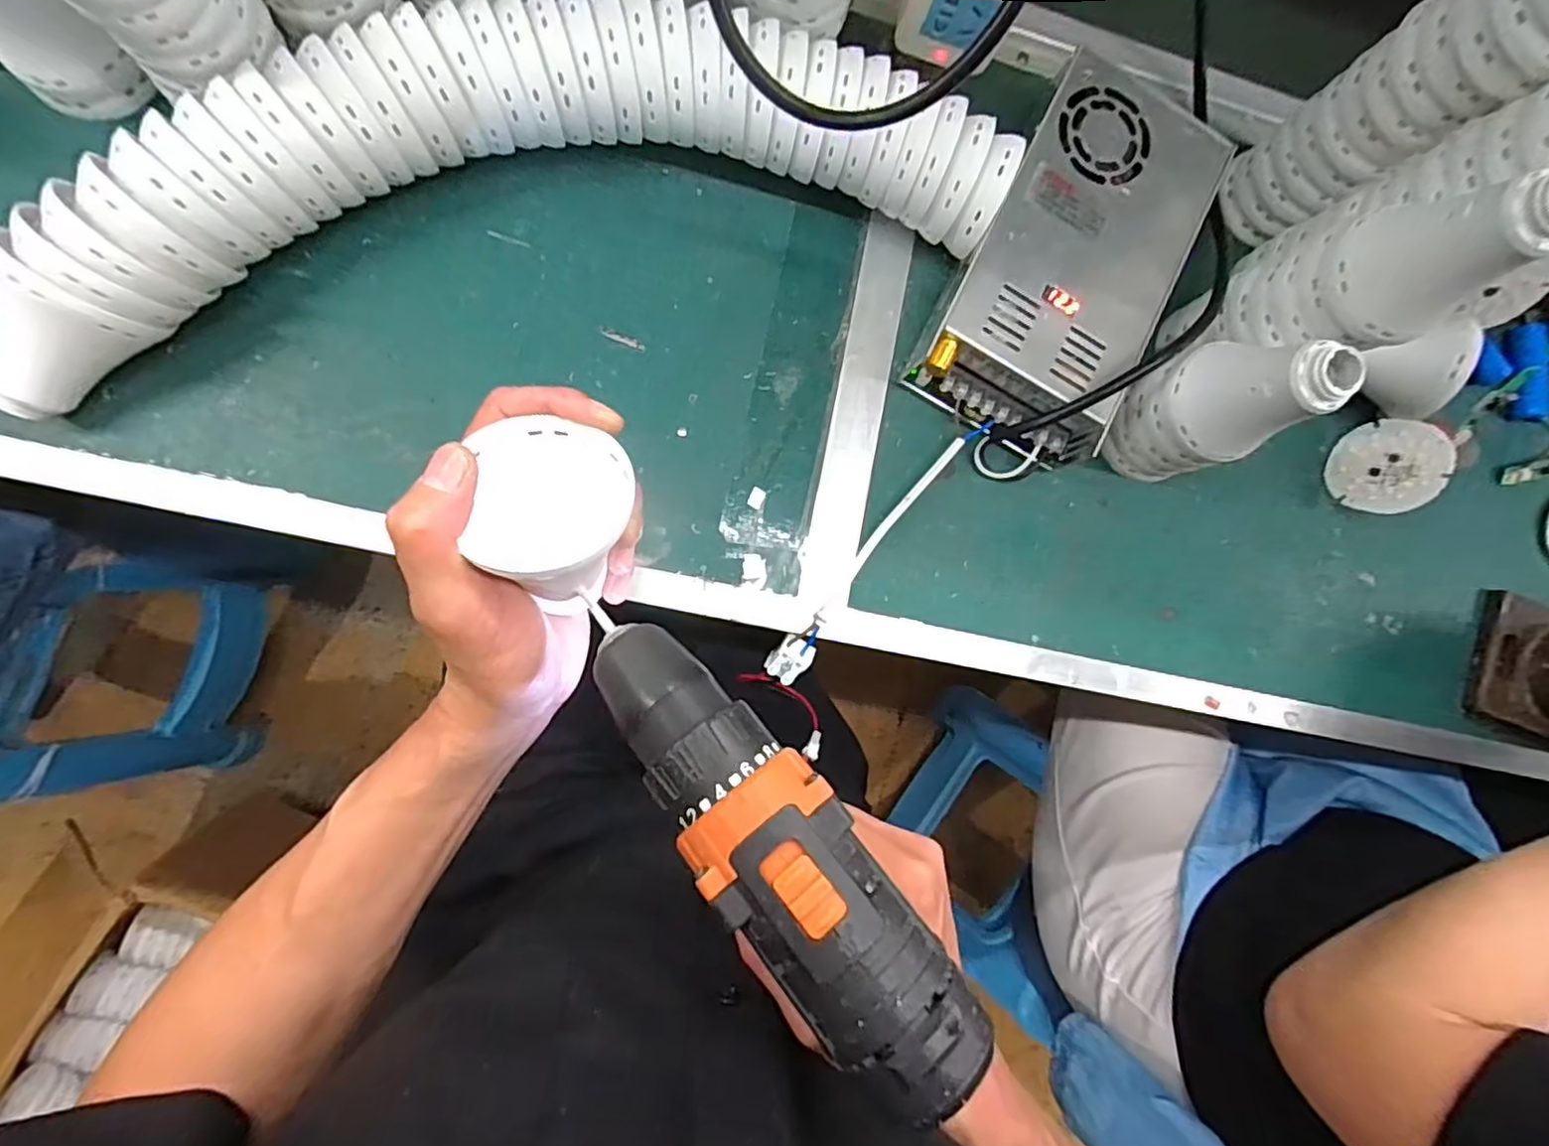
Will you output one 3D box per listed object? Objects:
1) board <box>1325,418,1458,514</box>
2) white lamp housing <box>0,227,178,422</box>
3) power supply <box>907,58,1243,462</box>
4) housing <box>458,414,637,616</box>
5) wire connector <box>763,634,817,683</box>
[{"bbox_3d":[0.404,-0.071,0.447,0.010,0.061,0.060,19,66,-38],"label":"board"},{"bbox_3d":[-0.343,-0.105,0.324,0.054,0.061,0.076,35,83,-6],"label":"white lamp housing"},{"bbox_3d":[0.181,-0.184,0.405,0.124,0.044,0.216,28,84,-7],"label":"power supply"},{"bbox_3d":[-0.085,-0.018,0.259,0.062,0.047,0.074,5,55,-8],"label":"housing"},{"bbox_3d":[0.009,0.053,0.413,0.022,0.010,0.030,45,110,5],"label":"wire connector"}]

